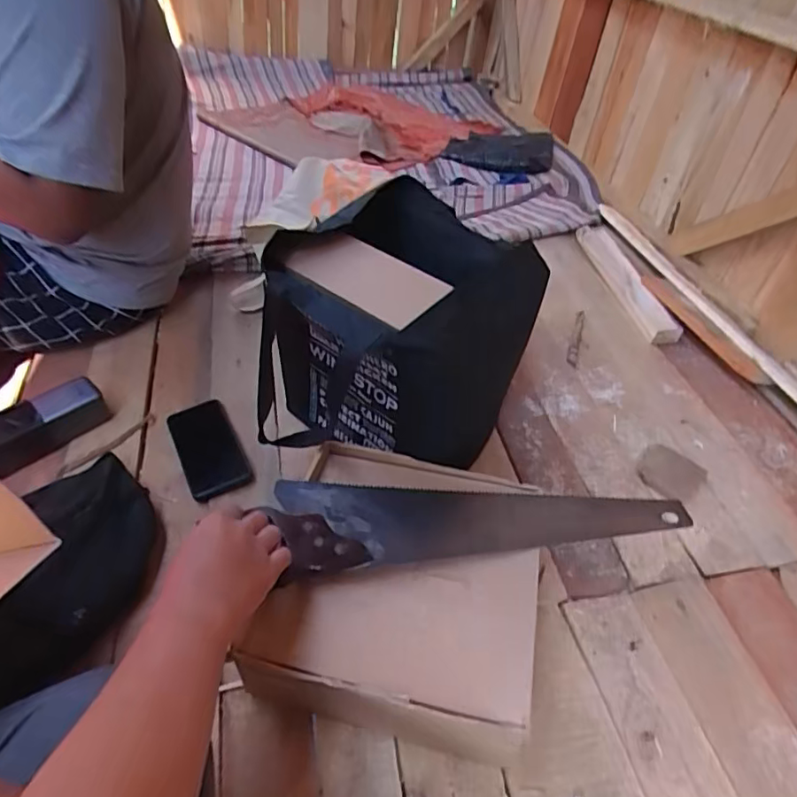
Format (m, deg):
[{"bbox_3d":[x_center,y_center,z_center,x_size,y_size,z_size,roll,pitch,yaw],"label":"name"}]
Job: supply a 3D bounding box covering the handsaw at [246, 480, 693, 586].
[{"bbox_3d":[0.091,0.130,0.586,0.429,0.018,0.106,0,44,-6],"label":"handsaw"}]

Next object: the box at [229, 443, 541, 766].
[{"bbox_3d":[0.006,0.200,0.587,0.256,0.111,0.259,12,45,8],"label":"box"}]

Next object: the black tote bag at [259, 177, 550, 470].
[{"bbox_3d":[-0.013,-0.059,0.712,0.314,0.295,0.251,-25,52,-27],"label":"black tote bag"}]

